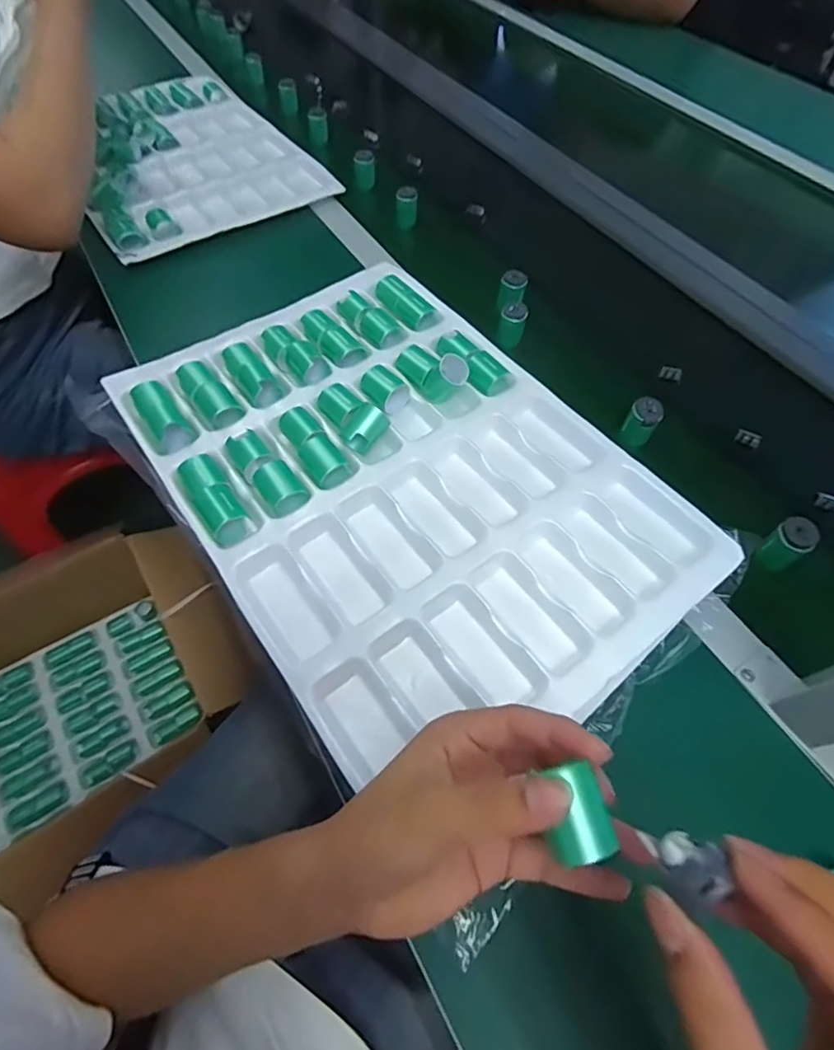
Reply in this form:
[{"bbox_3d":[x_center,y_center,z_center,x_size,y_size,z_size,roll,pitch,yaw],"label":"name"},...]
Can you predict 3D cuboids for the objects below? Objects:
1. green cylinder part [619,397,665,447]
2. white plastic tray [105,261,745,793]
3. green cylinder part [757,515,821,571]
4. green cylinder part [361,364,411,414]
[{"bbox_3d":[0.226,-0.104,0.521,0.030,0.041,0.027,33,64,17],"label":"green cylinder part"},{"bbox_3d":[-0.016,-0.048,0.427,0.312,0.034,0.456,-32,65,-19],"label":"white plastic tray"},{"bbox_3d":[0.326,0.016,0.452,0.034,0.043,0.032,1,59,-1],"label":"green cylinder part"},{"bbox_3d":[-0.030,-0.123,0.471,0.031,0.028,0.037,-39,68,-21],"label":"green cylinder part"}]

